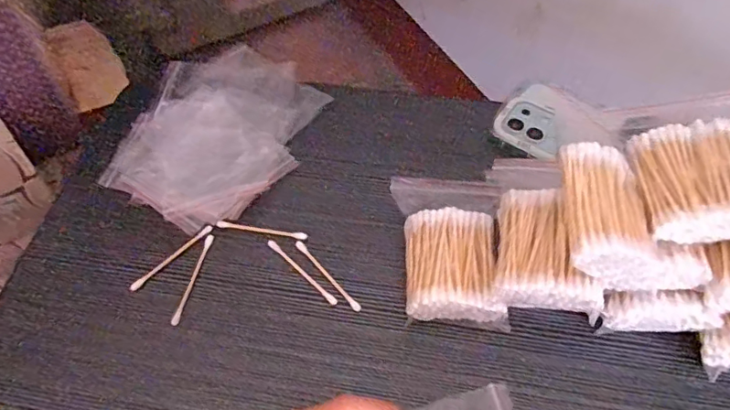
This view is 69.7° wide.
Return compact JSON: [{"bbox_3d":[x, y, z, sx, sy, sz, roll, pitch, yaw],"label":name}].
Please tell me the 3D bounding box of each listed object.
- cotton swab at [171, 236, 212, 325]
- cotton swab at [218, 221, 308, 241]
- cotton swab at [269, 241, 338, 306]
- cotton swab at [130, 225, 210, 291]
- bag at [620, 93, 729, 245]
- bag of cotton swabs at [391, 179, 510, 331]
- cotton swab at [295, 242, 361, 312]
[{"bbox_3d":[-0.123,0.052,0.377,0.005,0.004,0.070,10,59,8],"label":"cotton swab"},{"bbox_3d":[-0.077,0.019,0.393,0.067,0.006,0.007,6,58,6],"label":"cotton swab"},{"bbox_3d":[-0.045,0.048,0.377,0.069,0.004,0.005,38,66,23],"label":"cotton swab"},{"bbox_3d":[-0.141,0.039,0.384,0.005,0.005,0.069,39,66,23],"label":"cotton swab"},{"bbox_3d":[0.199,-0.023,0.305,0.069,0.028,0.087,1,58,2],"label":"bag"},{"bbox_3d":[0.061,0.027,0.363,0.075,0.028,0.108,0,58,2],"label":"bag of cotton swabs"},{"bbox_3d":[-0.027,0.050,0.374,0.006,0.004,0.069,-37,64,-20],"label":"cotton swab"}]

